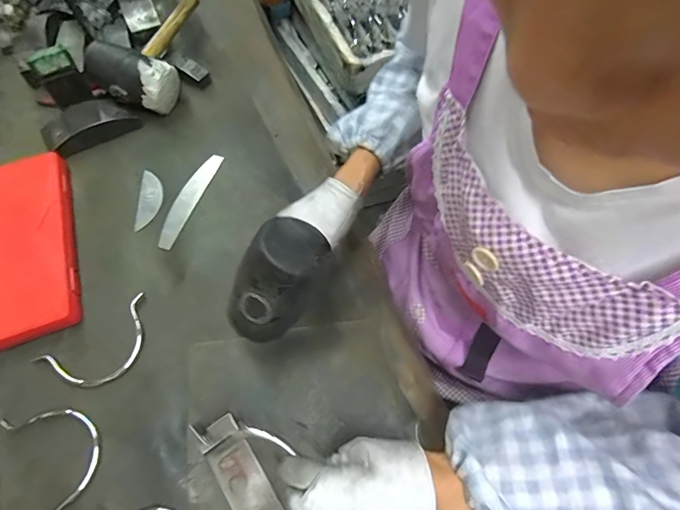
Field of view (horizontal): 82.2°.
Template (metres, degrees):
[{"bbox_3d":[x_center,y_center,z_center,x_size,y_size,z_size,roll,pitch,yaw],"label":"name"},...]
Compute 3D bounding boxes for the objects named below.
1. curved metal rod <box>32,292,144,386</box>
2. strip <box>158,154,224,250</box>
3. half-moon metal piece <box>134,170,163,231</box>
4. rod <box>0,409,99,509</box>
[{"bbox_3d":[-0.262,0.101,0.426,0.122,0.017,0.071,-35,68,-18],"label":"curved metal rod"},{"bbox_3d":[-0.206,-0.077,0.531,0.030,0.004,0.152,18,65,7],"label":"strip"},{"bbox_3d":[-0.257,-0.076,0.528,0.030,0.006,0.089,-3,61,-3],"label":"half-moon metal piece"},{"bbox_3d":[-0.275,0.192,0.377,0.071,0.005,0.128,-34,67,-18],"label":"rod"}]

